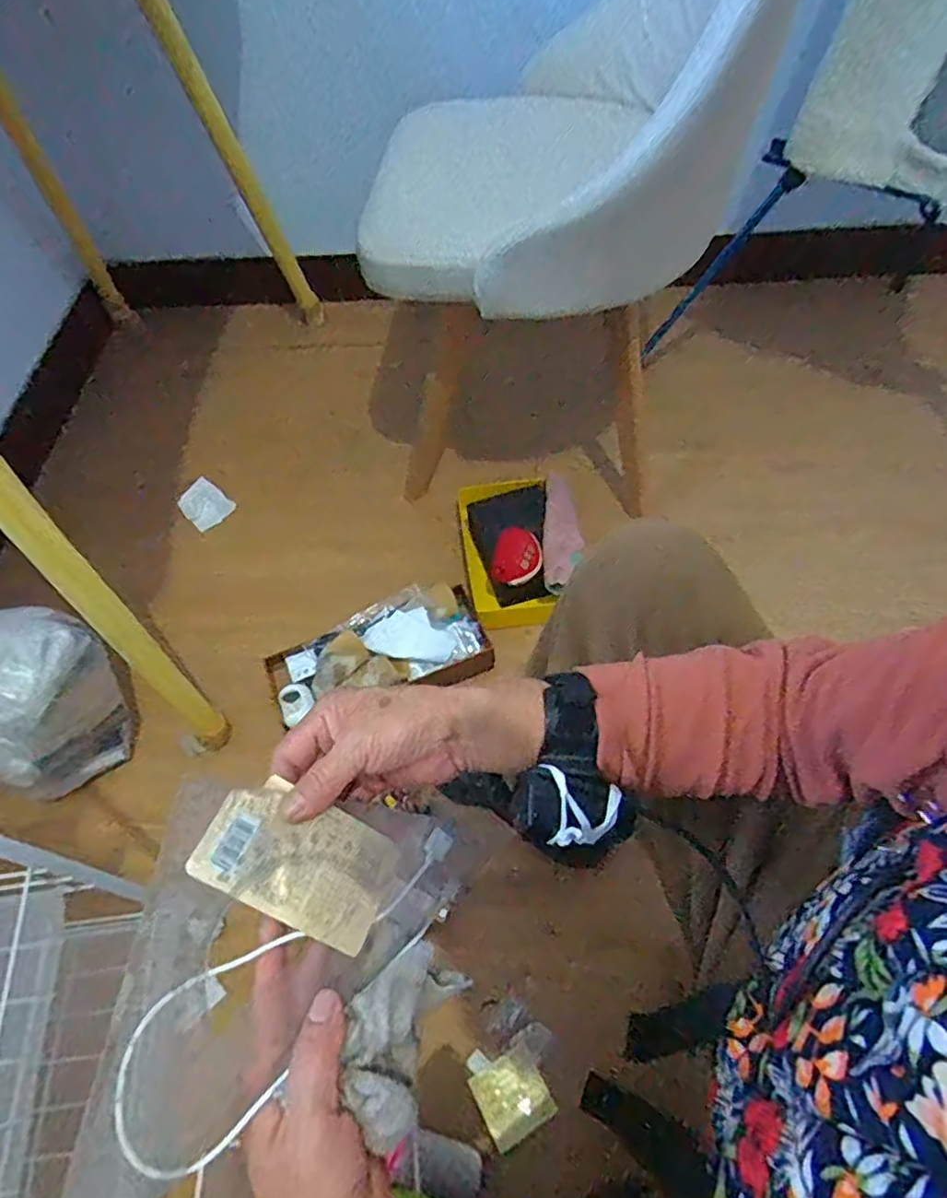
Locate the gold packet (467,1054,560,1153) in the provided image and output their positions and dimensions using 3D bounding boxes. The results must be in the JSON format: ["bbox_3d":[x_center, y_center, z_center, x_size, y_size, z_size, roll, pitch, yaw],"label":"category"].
[{"bbox_3d":[0.041,0.514,0.667,0.068,0.014,0.067,-28,60,-13],"label":"gold packet"}]

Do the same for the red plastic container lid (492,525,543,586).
[{"bbox_3d":[0.062,-0.061,0.913,0.067,0.030,0.082,6,58,8],"label":"red plastic container lid"}]

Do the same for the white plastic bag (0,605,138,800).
[{"bbox_3d":[-0.545,0.129,0.806,0.161,0.194,0.200,26,63,19],"label":"white plastic bag"}]

